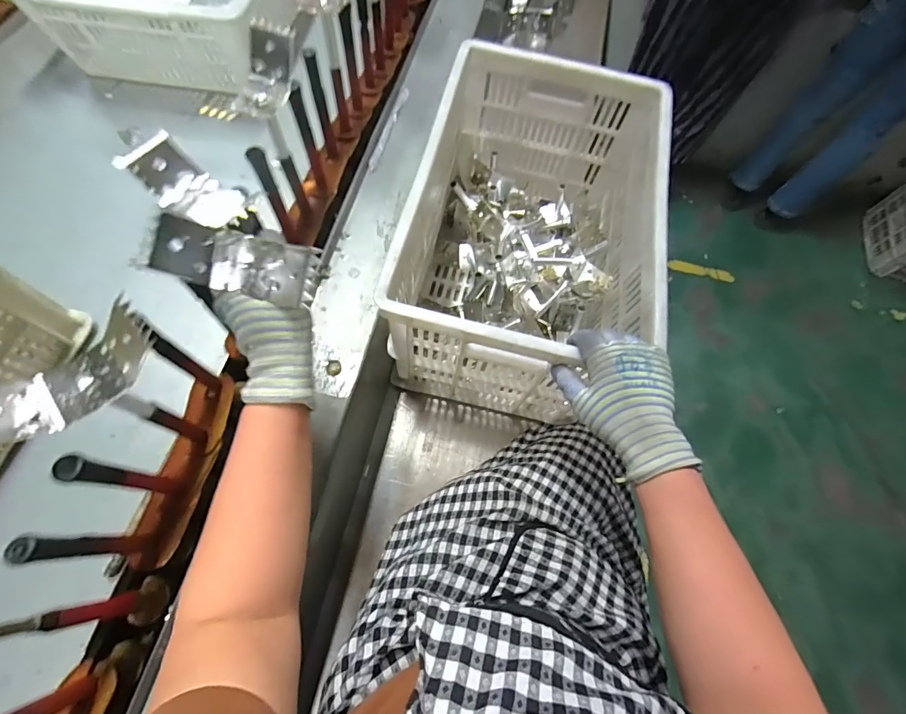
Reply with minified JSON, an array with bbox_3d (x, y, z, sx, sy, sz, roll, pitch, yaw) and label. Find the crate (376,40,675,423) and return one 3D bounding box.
[{"bbox_3d":[0.111,-0.173,0.620,0.301,0.261,0.447,11,69,4],"label":"crate"}]

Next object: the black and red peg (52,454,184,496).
[{"bbox_3d":[-0.268,0.102,0.352,0.013,0.144,0.018,6,68,2],"label":"black and red peg"}]

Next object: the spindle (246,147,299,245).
[{"bbox_3d":[-0.200,-0.177,0.480,0.019,0.150,0.017,12,69,5],"label":"spindle"}]

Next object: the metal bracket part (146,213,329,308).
[{"bbox_3d":[-0.155,-0.076,0.321,0.114,0.037,0.053,11,68,-6],"label":"metal bracket part"}]

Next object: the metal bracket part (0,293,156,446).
[{"bbox_3d":[-0.253,0.013,0.278,0.115,0.032,0.045,-36,73,-13],"label":"metal bracket part"}]

